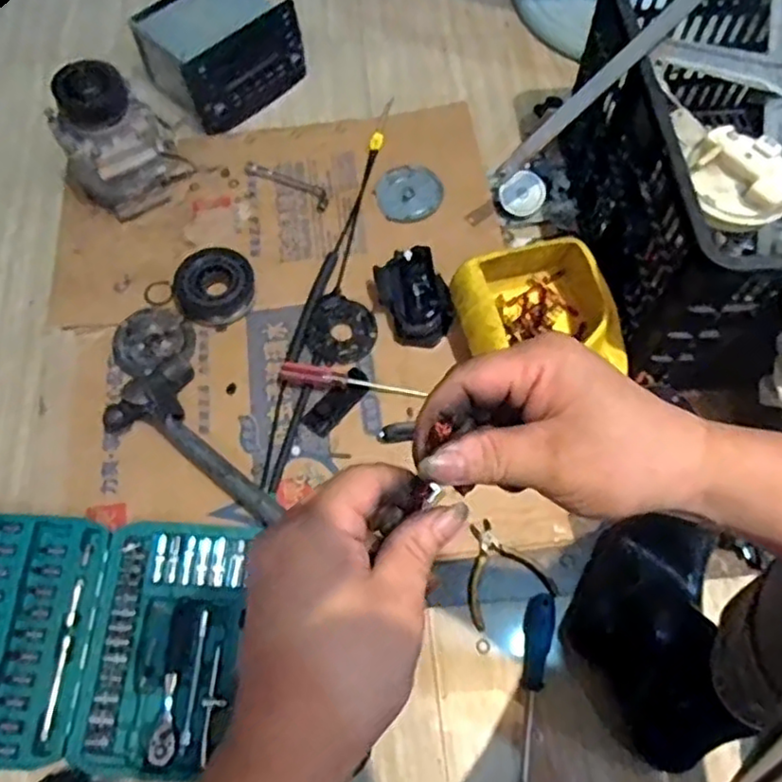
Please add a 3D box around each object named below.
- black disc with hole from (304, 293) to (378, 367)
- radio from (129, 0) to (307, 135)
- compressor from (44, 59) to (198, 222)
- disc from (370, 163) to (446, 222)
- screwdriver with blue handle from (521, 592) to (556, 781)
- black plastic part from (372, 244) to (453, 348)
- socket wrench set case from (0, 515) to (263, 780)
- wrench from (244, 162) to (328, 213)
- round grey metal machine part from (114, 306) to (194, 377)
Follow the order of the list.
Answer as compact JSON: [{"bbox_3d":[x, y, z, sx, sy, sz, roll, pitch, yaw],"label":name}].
[{"bbox_3d":[-0.066,-0.080,0.888,0.091,0.004,0.091,1,75,-3],"label":"black disc with hole"},{"bbox_3d":[-0.271,-0.546,1.087,0.208,0.123,0.193,-40,66,-15],"label":"radio"},{"bbox_3d":[-0.386,-0.349,0.951,0.163,0.197,0.106,-30,64,-10],"label":"compressor"},{"bbox_3d":[0.025,-0.289,0.990,0.099,0.010,0.092,0,64,0],"label":"disc"},{"bbox_3d":[0.147,0.311,0.714,0.027,0.035,0.200,11,65,5],"label":"screwdriver with blue handle"},{"bbox_3d":[0.030,-0.118,0.880,0.084,0.060,0.117,-17,62,-3],"label":"black plastic part"},{"bbox_3d":[-0.346,0.263,0.729,0.364,0.048,0.250,2,64,1],"label":"socket wrench set case"},{"bbox_3d":[-0.155,-0.312,1.022,0.151,0.011,0.034,32,68,14],"label":"wrench"},{"bbox_3d":[-0.311,-0.063,0.892,0.098,0.024,0.100,0,64,0],"label":"round grey metal machine part"}]

